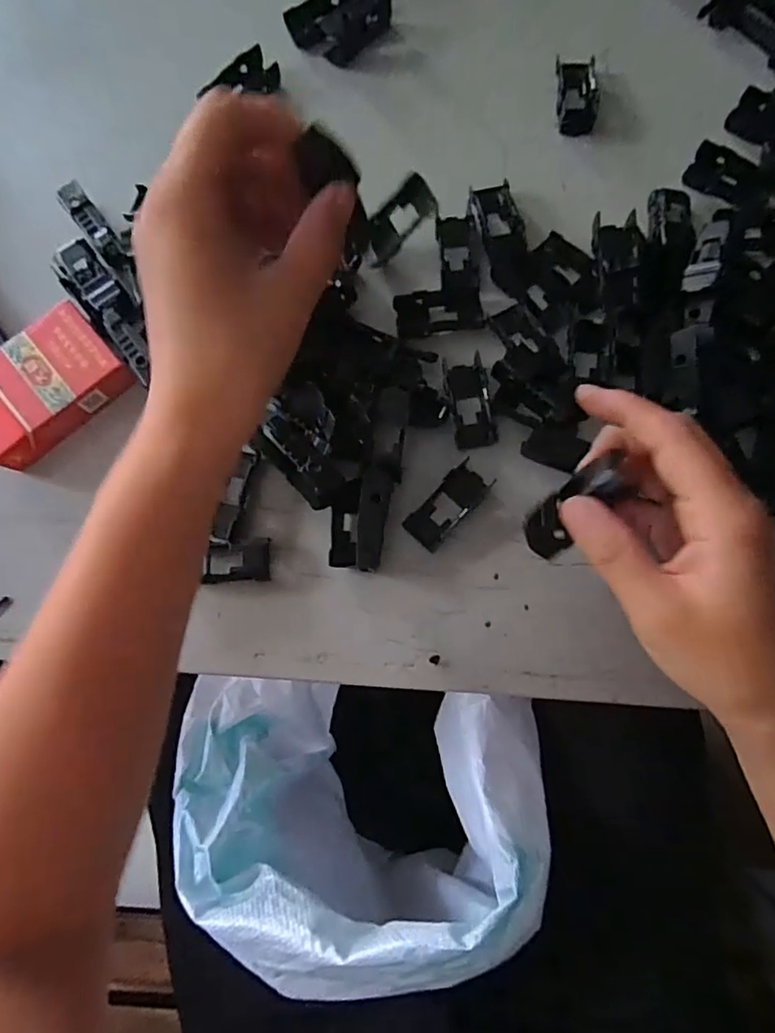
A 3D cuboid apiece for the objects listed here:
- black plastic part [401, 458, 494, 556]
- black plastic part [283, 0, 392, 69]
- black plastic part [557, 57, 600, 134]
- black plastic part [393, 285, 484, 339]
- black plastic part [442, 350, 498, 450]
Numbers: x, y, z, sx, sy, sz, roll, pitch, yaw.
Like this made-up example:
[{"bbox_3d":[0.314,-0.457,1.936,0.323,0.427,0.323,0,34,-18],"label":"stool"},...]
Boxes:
[{"bbox_3d":[0.035,-0.007,0.322,0.023,0.007,0.054,42,82,9],"label":"black plastic part"},{"bbox_3d":[-0.033,-0.339,0.385,0.061,0.025,0.050,-43,80,-7],"label":"black plastic part"},{"bbox_3d":[0.123,-0.274,0.369,0.025,0.008,0.057,2,78,2],"label":"black plastic part"},{"bbox_3d":[0.031,-0.124,0.343,0.053,0.012,0.026,-13,78,-2],"label":"black plastic part"},{"bbox_3d":[0.047,-0.067,0.330,0.025,0.014,0.053,-11,78,-1],"label":"black plastic part"}]

